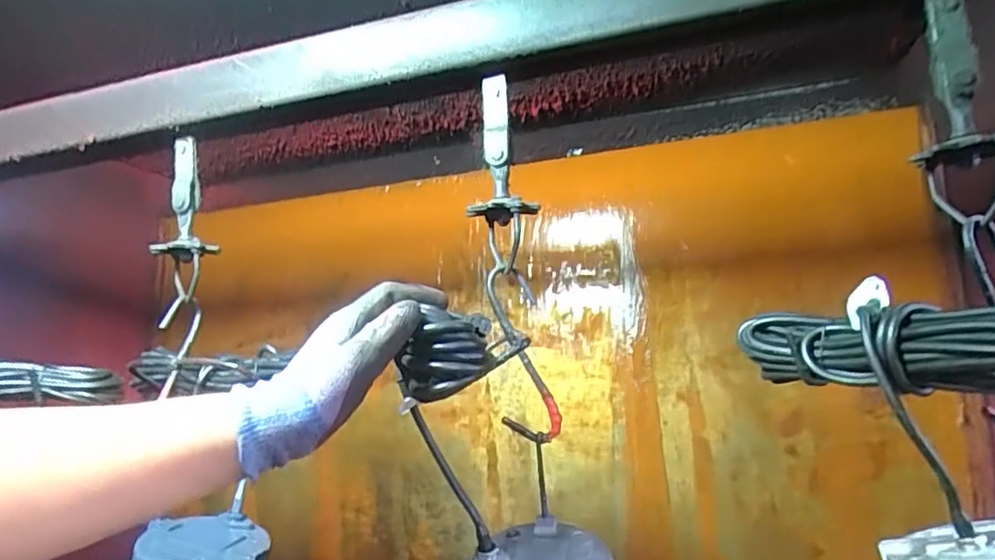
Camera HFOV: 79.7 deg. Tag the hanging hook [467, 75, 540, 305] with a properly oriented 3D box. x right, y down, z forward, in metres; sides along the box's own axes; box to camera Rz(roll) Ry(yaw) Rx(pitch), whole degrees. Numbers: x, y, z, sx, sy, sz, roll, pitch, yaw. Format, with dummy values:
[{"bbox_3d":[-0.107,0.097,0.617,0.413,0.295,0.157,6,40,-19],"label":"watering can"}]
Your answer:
[{"bbox_3d":[0.004,-0.107,0.630,0.070,0.206,0.069,-4,-6,1],"label":"hanging hook"}]

